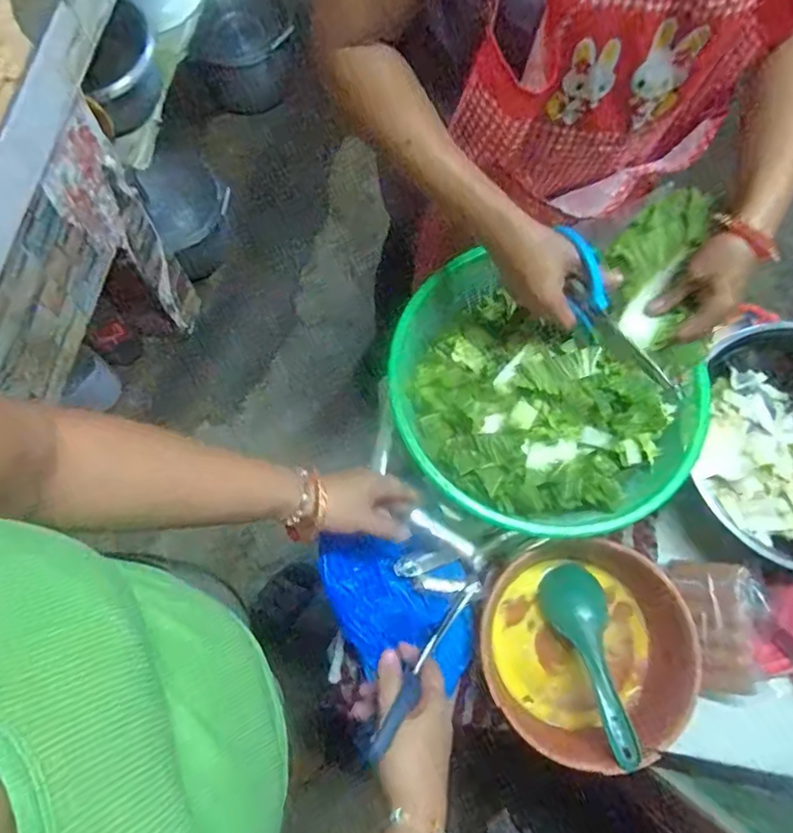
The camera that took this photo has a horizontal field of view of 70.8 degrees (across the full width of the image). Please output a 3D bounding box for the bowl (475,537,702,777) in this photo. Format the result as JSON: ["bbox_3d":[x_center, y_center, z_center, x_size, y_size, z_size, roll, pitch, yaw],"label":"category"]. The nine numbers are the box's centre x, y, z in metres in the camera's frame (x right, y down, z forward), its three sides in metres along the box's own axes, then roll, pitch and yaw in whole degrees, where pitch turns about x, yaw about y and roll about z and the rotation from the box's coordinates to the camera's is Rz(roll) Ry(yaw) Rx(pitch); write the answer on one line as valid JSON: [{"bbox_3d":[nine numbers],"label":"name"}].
[{"bbox_3d":[0.194,0.244,0.592,0.201,0.084,0.205,1,74,-2],"label":"bowl"}]

